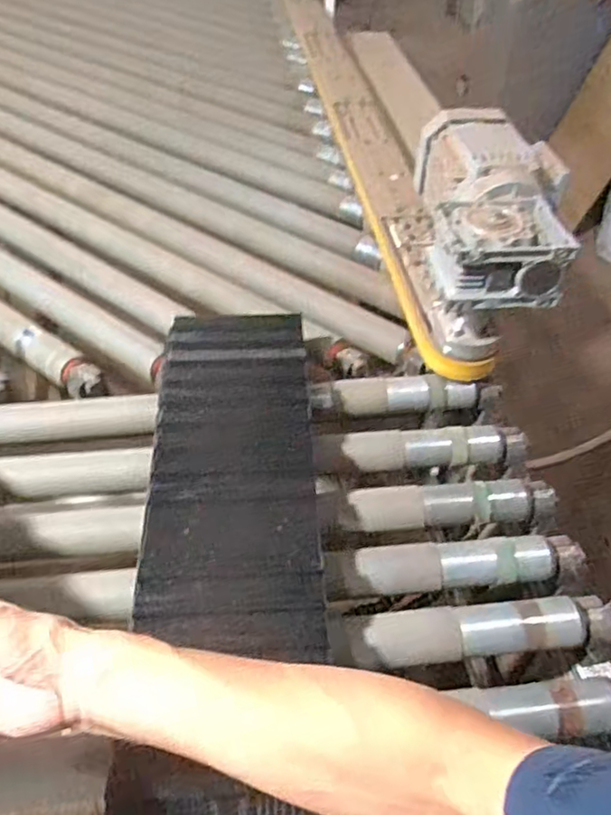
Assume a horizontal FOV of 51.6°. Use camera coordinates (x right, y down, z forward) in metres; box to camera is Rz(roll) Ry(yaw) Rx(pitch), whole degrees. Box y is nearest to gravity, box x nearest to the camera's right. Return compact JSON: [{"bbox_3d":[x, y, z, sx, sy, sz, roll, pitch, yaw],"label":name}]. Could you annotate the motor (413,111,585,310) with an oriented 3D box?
[{"bbox_3d":[0.254,-0.280,0.834,0.179,0.126,0.327,2,45,1],"label":"motor"}]

